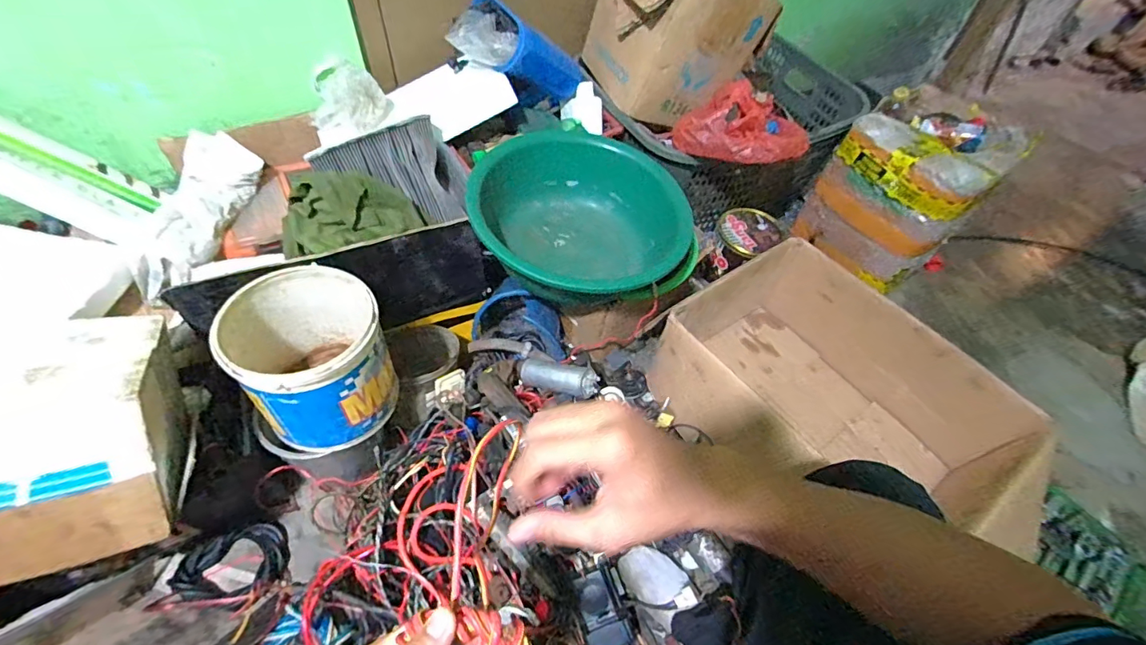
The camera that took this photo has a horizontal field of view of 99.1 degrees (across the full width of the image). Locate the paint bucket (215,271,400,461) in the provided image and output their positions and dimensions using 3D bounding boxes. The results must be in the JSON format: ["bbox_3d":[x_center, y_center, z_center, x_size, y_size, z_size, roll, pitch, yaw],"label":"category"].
[{"bbox_3d":[-0.343,0.050,0.666,0.177,0.185,0.182,2,54,-3],"label":"paint bucket"}]

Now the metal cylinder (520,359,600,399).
[{"bbox_3d":[-0.030,0.094,0.851,0.155,0.039,0.050,6,49,33],"label":"metal cylinder"}]

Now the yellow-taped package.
[{"bbox_3d":[0.718,-0.291,1.093,0.255,0.275,0.276,-34,63,-25],"label":"yellow-taped package"}]

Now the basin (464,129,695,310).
[{"bbox_3d":[-0.009,-0.174,0.850,0.342,0.149,0.349,2,54,-3],"label":"basin"}]

